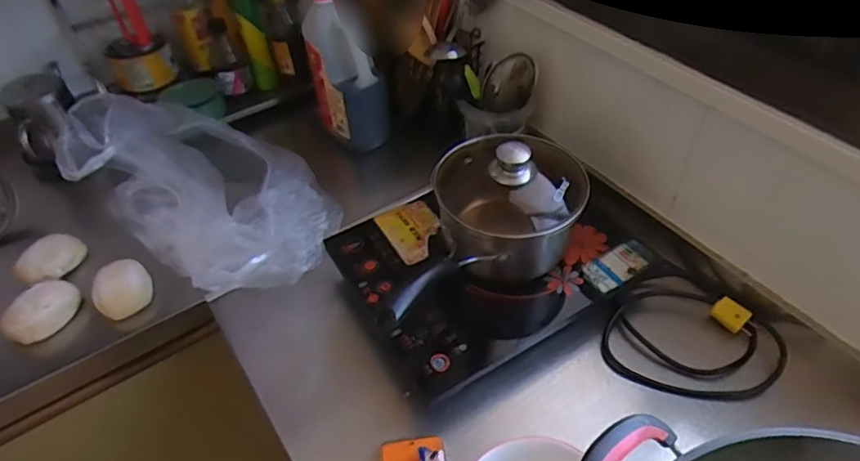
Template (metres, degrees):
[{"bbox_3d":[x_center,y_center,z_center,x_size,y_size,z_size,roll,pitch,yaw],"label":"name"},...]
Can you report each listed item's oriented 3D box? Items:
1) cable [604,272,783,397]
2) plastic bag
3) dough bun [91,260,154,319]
[{"bbox_3d":[0.338,0.133,0.709,0.195,0.037,0.189,-2,46,2],"label":"cable"},{"bbox_3d":[-0.329,-0.064,0.798,0.445,0.161,0.231,28,54,28],"label":"plastic bag"},{"bbox_3d":[-0.419,0.078,0.762,0.072,0.052,0.058,-30,51,-22],"label":"dough bun"}]

